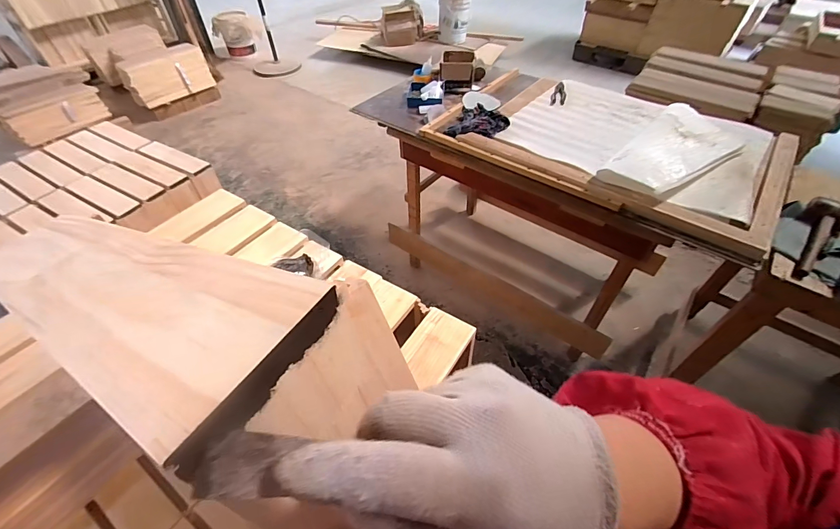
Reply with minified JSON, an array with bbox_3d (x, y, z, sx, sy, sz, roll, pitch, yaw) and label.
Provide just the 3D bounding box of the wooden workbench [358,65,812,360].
[{"bbox_3d":[0.493,-0.286,1.559,1.336,0.748,0.663,31,56,26],"label":"wooden workbench"}]

